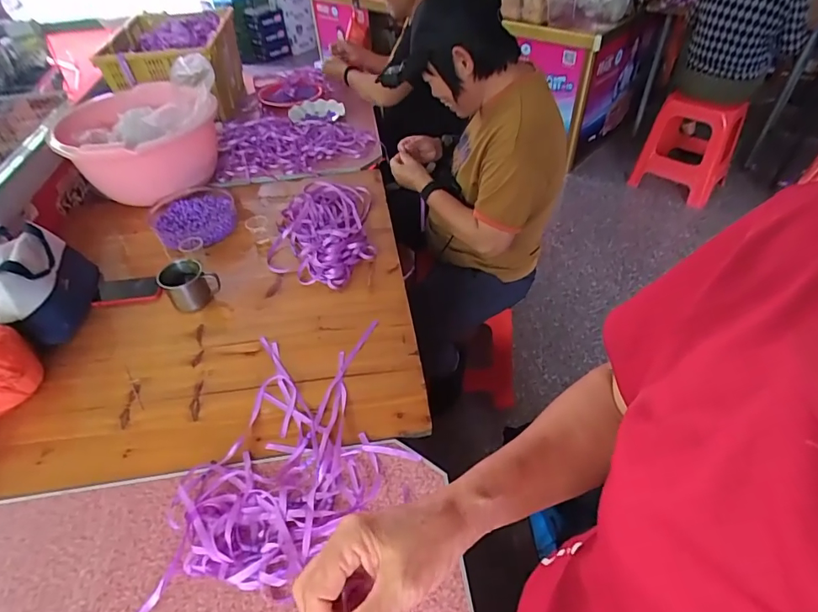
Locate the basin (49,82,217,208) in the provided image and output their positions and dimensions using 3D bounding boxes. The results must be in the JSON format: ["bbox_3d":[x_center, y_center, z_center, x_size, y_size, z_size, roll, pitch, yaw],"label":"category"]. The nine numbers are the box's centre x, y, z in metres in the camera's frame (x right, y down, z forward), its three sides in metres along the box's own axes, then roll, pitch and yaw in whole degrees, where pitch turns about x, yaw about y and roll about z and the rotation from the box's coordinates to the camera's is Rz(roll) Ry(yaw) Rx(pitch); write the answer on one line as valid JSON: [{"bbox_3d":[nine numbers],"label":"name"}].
[{"bbox_3d":[-0.728,-0.447,1.298,0.392,0.189,0.393,-16,46,-11],"label":"basin"}]

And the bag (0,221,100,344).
[{"bbox_3d":[-0.748,-0.051,0.933,0.145,0.174,0.249,-7,45,-3],"label":"bag"}]

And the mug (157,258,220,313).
[{"bbox_3d":[-0.455,-0.041,0.976,0.097,0.079,0.083,-36,53,-28],"label":"mug"}]

